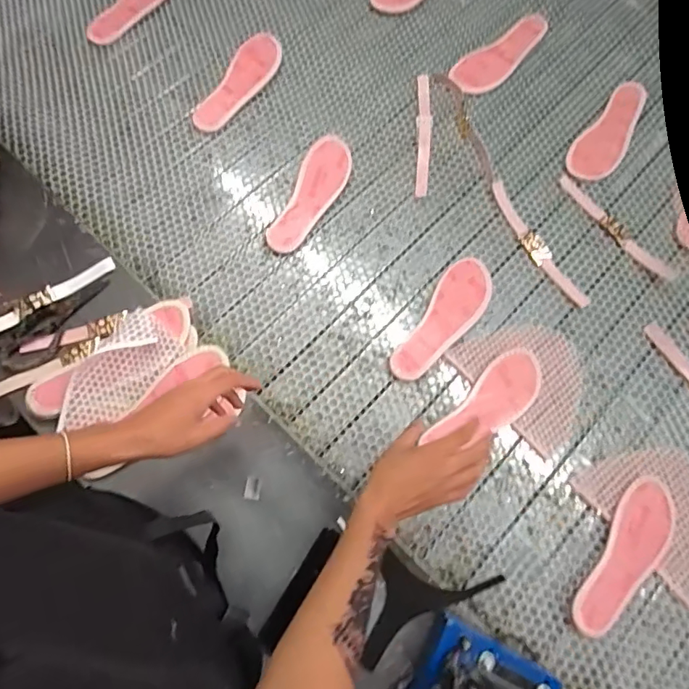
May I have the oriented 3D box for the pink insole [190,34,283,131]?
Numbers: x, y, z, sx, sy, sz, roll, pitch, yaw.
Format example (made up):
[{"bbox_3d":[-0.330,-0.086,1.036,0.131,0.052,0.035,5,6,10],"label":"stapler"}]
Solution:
[{"bbox_3d":[-0.197,-0.480,0.884,0.072,0.011,0.221,38,83,-1],"label":"pink insole"}]

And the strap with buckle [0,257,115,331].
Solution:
[{"bbox_3d":[-0.468,-0.063,0.722,0.253,0.018,0.026,-35,78,-10],"label":"strap with buckle"}]

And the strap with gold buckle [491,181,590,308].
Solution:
[{"bbox_3d":[0.318,-0.166,0.808,0.035,0.004,0.253,-29,77,-9],"label":"strap with gold buckle"}]

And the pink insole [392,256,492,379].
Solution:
[{"bbox_3d":[0.156,-0.043,0.755,0.077,0.025,0.232,38,77,9],"label":"pink insole"}]

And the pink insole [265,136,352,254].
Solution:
[{"bbox_3d":[-0.056,-0.255,0.819,0.083,0.031,0.226,22,75,5],"label":"pink insole"}]

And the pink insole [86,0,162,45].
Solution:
[{"bbox_3d":[-0.411,-0.668,0.939,0.069,0.011,0.227,39,79,-3],"label":"pink insole"}]

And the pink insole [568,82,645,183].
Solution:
[{"bbox_3d":[0.479,-0.380,0.863,0.080,0.009,0.236,39,78,9],"label":"pink insole"}]

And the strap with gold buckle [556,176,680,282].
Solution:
[{"bbox_3d":[0.458,-0.197,0.818,0.030,0.006,0.244,-38,78,-11],"label":"strap with gold buckle"}]

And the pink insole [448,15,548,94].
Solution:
[{"bbox_3d":[0.302,-0.547,0.915,0.237,0.006,0.082,-35,78,-10],"label":"pink insole"}]

